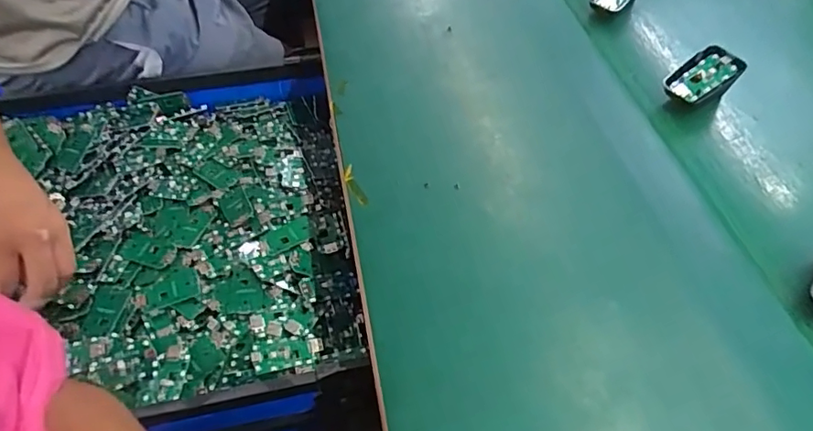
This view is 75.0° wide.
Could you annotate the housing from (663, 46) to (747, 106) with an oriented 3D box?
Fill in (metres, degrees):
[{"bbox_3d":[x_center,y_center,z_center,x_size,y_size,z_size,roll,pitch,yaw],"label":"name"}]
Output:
[{"bbox_3d":[0.290,-0.132,0.522,0.069,0.035,0.042,-23,55,-11],"label":"housing"}]

